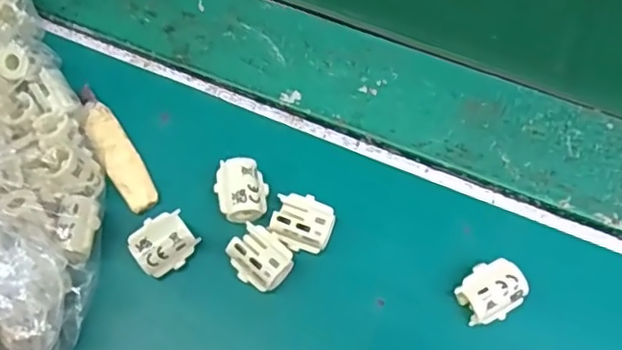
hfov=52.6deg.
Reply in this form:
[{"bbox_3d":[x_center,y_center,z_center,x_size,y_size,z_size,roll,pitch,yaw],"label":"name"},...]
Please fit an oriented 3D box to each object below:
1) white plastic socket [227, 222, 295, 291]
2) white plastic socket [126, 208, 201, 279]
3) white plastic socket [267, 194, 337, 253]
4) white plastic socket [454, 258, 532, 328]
[{"bbox_3d":[-0.018,0.031,0.230,0.018,0.012,0.021,-38,69,-17],"label":"white plastic socket"},{"bbox_3d":[-0.054,0.025,0.232,0.022,0.012,0.017,-39,69,-17],"label":"white plastic socket"},{"bbox_3d":[-0.003,0.018,0.234,0.021,0.011,0.018,20,65,10],"label":"white plastic socket"},{"bbox_3d":[0.063,0.042,0.222,0.023,0.014,0.018,-39,69,-17],"label":"white plastic socket"}]

